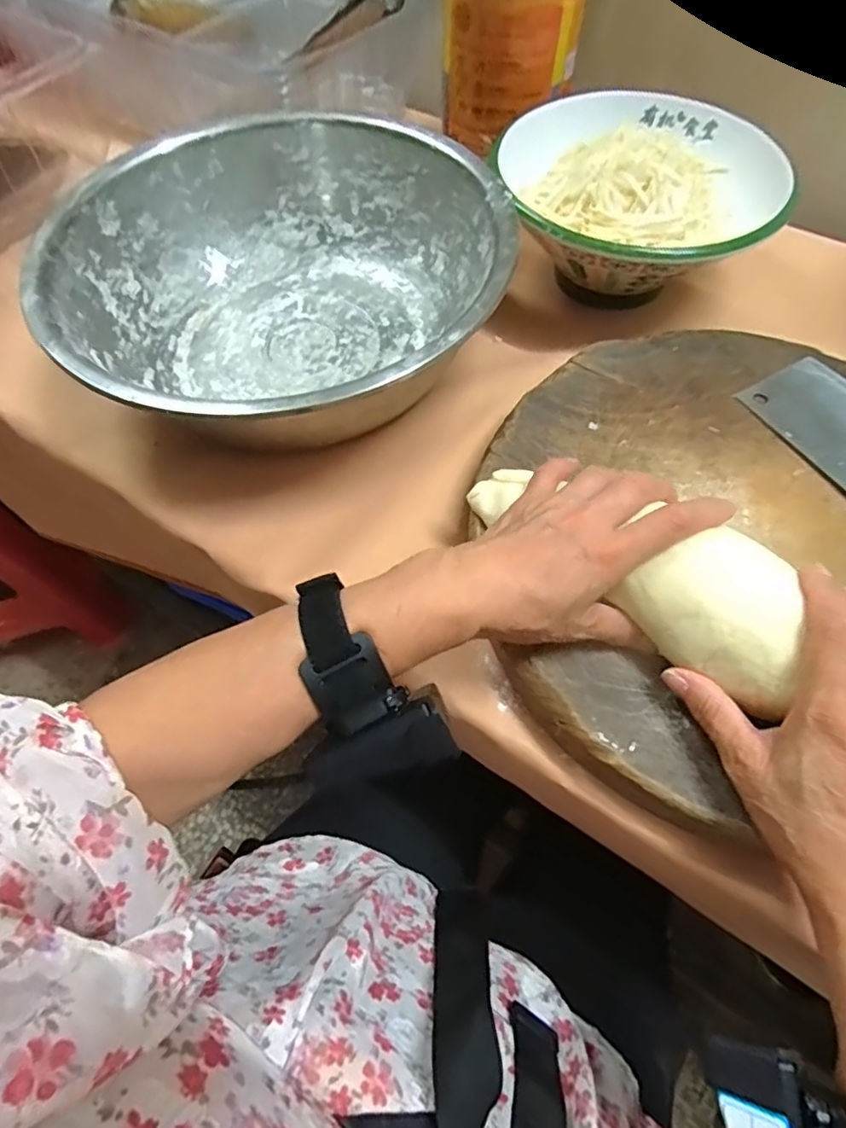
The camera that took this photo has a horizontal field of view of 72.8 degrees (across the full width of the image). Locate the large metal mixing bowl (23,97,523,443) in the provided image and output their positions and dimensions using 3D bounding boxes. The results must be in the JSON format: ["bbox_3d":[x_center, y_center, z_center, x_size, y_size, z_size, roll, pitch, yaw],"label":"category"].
[{"bbox_3d":[-0.102,-0.213,0.456,0.327,0.106,0.329,0,61,1],"label":"large metal mixing bowl"}]

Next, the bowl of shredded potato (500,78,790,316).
[{"bbox_3d":[0.177,-0.302,0.502,0.224,0.113,0.231,0,61,1],"label":"bowl of shredded potato"}]

